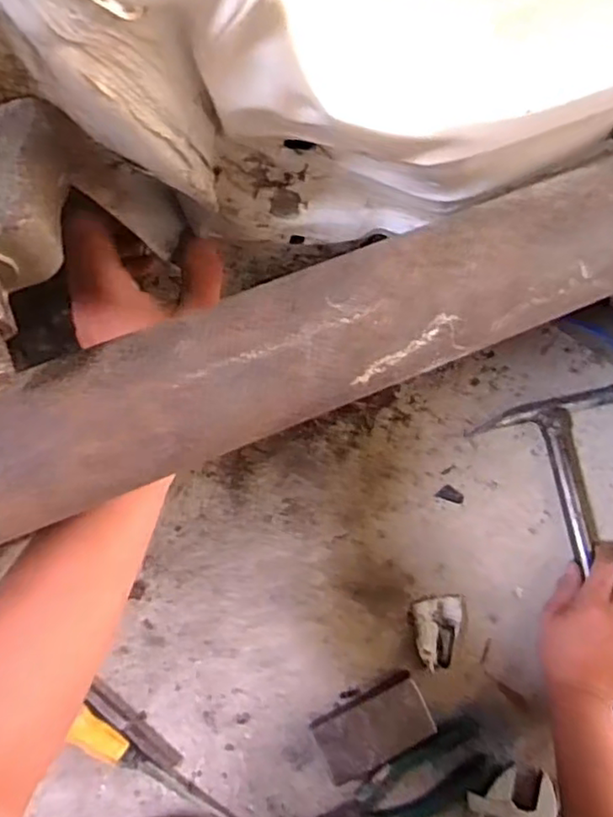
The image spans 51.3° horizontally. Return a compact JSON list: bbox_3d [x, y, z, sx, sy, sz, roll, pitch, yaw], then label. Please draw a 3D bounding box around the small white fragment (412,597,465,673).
[{"bbox_3d":[0.131,0.217,0.617,0.049,0.011,0.062,-7,77,-2],"label":"small white fragment"}]

